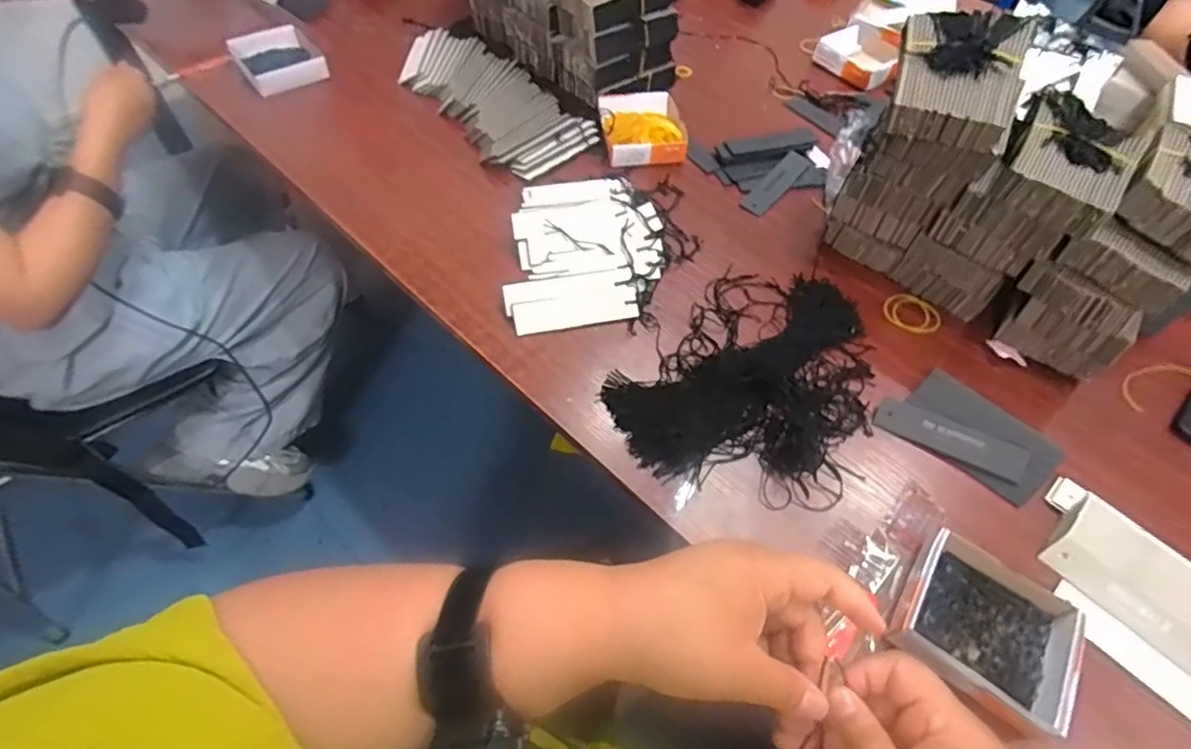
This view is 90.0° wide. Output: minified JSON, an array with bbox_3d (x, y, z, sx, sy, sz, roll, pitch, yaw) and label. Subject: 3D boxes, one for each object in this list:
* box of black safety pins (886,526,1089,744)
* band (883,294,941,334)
[{"bbox_3d":[0.292,0.190,0.450,0.117,0.044,0.114,34,60,18],"label":"box of black safety pins"},{"bbox_3d":[0.348,-0.066,0.655,0.058,0.004,0.061,5,55,-7],"label":"band"}]

